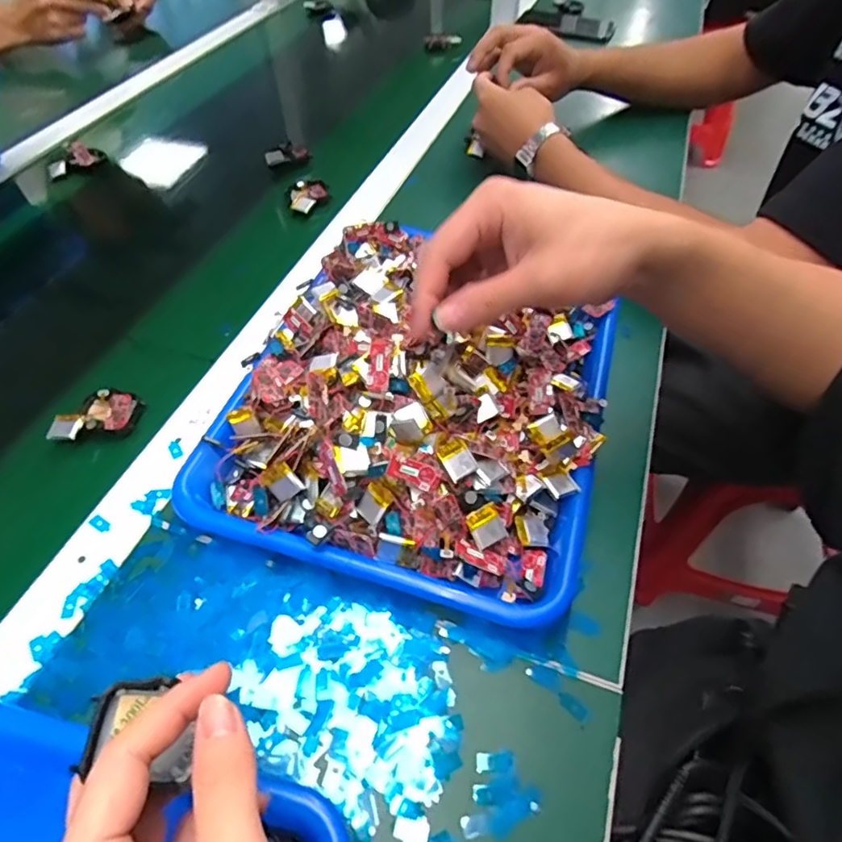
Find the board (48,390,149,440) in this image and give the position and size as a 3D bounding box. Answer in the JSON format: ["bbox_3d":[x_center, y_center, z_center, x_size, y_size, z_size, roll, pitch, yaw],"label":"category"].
[{"bbox_3d":[-0.238,-0.005,0.418,0.060,0.017,0.042,-15,54,-12],"label":"board"}]

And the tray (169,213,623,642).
[{"bbox_3d":[0.006,-0.028,0.396,0.247,0.066,0.293,15,53,10],"label":"tray"}]

